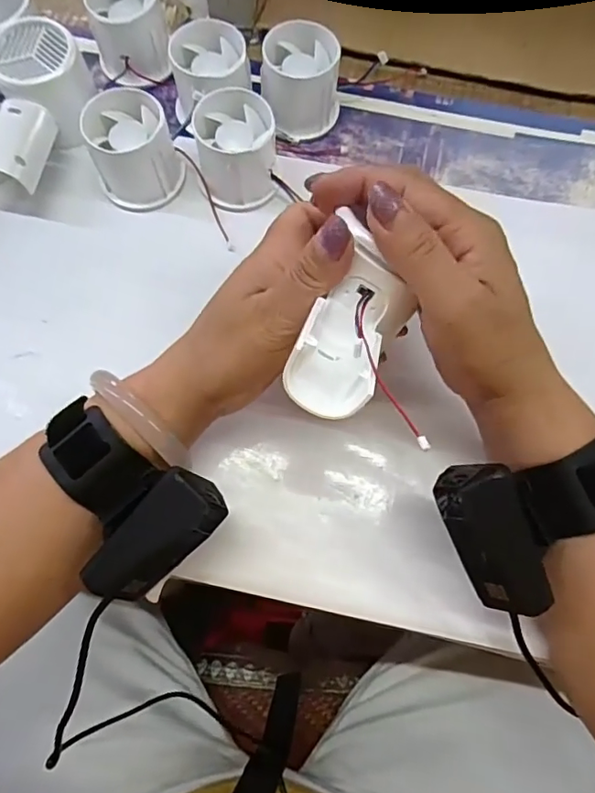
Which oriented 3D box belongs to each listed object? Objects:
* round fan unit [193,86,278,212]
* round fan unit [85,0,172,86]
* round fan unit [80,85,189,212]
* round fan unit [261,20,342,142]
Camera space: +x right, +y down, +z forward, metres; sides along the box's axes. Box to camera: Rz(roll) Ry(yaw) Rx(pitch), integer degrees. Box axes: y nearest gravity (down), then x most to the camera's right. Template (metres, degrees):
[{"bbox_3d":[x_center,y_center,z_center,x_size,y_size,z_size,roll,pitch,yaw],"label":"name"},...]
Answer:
[{"bbox_3d":[-0.040,-0.162,0.341,0.049,0.045,0.056,-5,74,-2],"label":"round fan unit"},{"bbox_3d":[-0.121,-0.264,0.373,0.053,0.045,0.065,-14,74,-5],"label":"round fan unit"},{"bbox_3d":[-0.107,-0.161,0.340,0.055,0.048,0.055,0,74,-1],"label":"round fan unit"},{"bbox_3d":[0.003,-0.217,0.361,0.052,0.048,0.056,0,74,-1],"label":"round fan unit"}]

